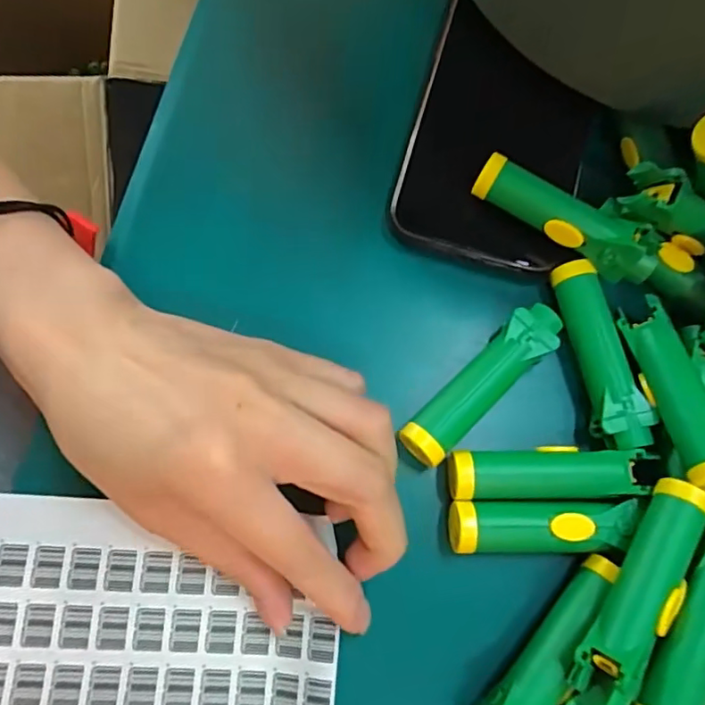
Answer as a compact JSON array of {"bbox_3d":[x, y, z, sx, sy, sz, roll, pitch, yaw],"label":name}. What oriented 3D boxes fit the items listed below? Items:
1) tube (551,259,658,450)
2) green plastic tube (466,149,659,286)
[{"bbox_3d":[0.102,0.001,0.240,0.019,0.014,0.079,-11,75,-8],"label":"tube"},{"bbox_3d":[0.091,-0.057,0.245,0.079,0.020,0.022,31,74,5],"label":"green plastic tube"}]

